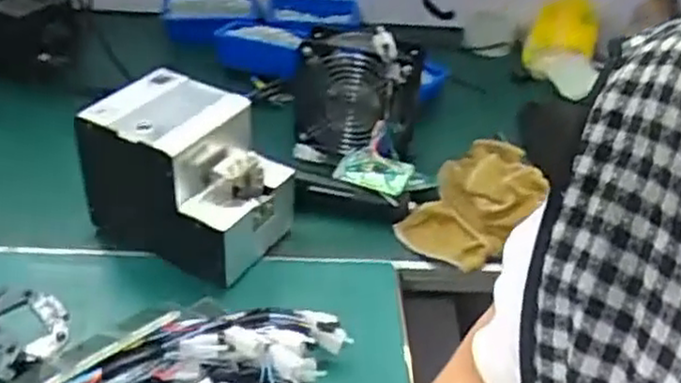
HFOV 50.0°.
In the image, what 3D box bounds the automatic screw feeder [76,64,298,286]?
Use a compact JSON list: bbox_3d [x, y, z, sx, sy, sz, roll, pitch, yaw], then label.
[{"bbox_3d":[-0.155,-0.016,0.752,0.186,0.143,0.126,21,40,20],"label":"automatic screw feeder"}]

